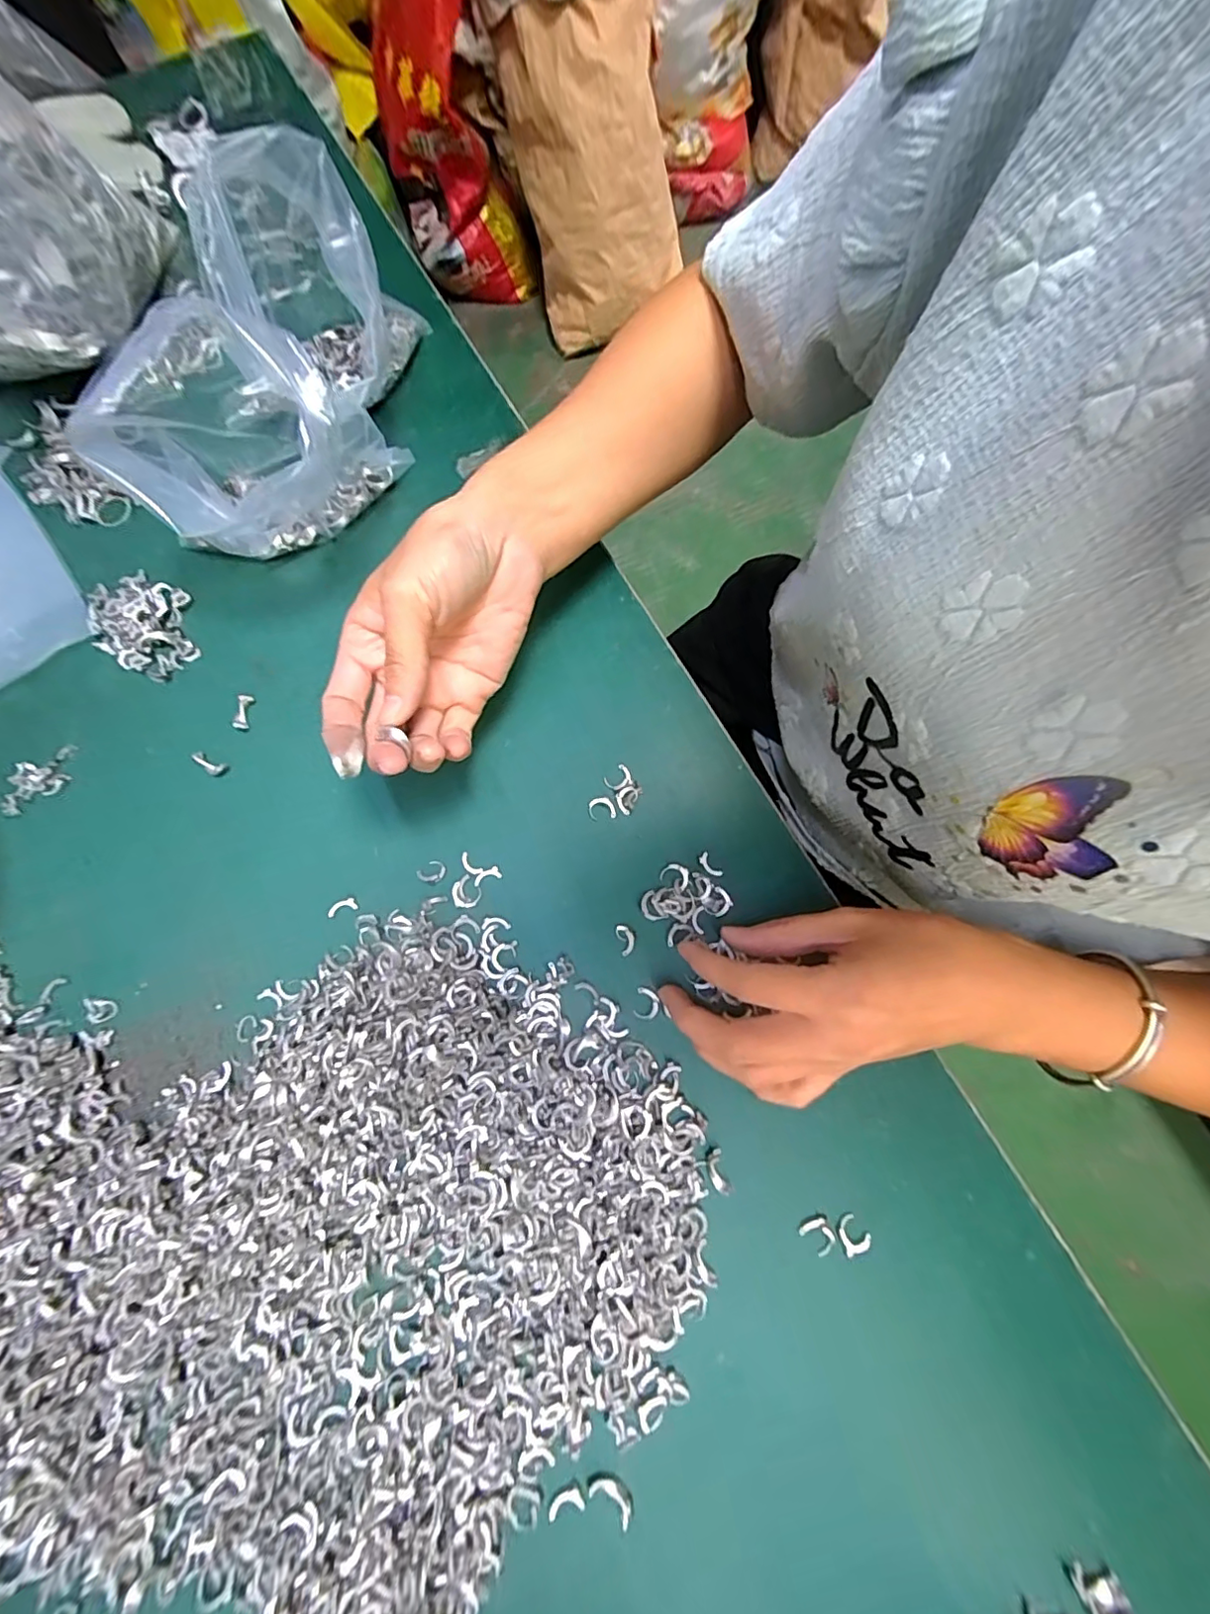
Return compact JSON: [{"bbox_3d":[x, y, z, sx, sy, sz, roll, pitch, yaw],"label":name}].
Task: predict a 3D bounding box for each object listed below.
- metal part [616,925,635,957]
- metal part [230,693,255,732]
[{"bbox_3d":[0.011,0.066,0.280,0.008,0.004,0.015,-16,76,-5],"label":"metal part"},{"bbox_3d":[-0.200,-0.053,0.307,0.009,0.007,0.021,7,75,1],"label":"metal part"}]

